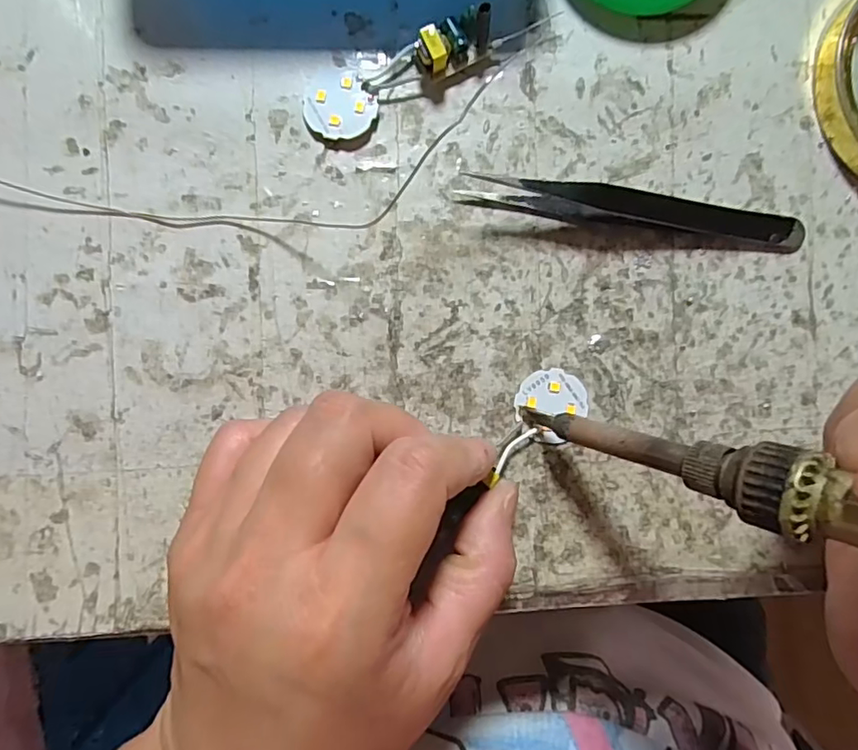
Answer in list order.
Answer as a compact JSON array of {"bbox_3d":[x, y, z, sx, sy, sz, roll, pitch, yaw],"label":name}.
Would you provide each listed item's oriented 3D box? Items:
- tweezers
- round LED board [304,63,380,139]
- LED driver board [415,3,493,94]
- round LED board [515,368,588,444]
[{"bbox_3d":[0.068,-0.054,0.177,0.113,0.014,0.012,8,90,-3],"label":"tweezers"},{"bbox_3d":[-0.030,-0.087,0.177,0.021,0.004,0.025,-29,92,-2],"label":"round LED board"},{"bbox_3d":[0.009,-0.104,0.175,0.028,0.013,0.014,-33,92,-2],"label":"LED driver board"},{"bbox_3d":[0.040,0.009,0.181,0.022,0.004,0.022,0,90,-3],"label":"round LED board"}]

